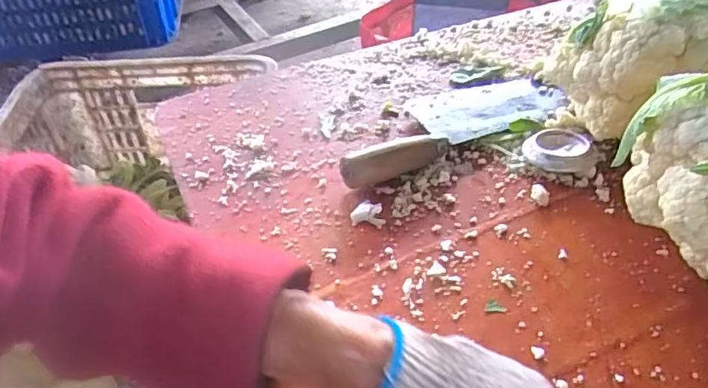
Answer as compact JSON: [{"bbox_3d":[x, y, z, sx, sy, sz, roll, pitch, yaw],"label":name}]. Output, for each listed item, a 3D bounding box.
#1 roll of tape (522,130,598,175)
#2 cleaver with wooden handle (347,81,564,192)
[{"bbox_3d":[0.183,-0.042,0.509,0.061,0.022,0.061,-1,44,1],"label":"roll of tape"},{"bbox_3d":[0.089,-0.076,0.540,0.249,0.030,0.093,-22,47,-18],"label":"cleaver with wooden handle"}]

